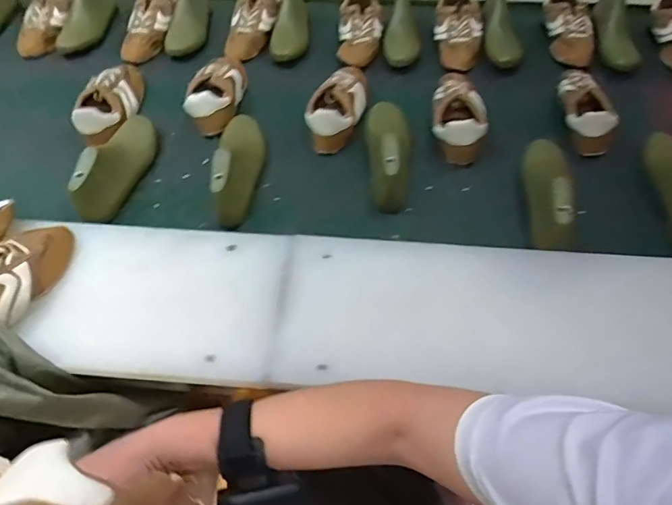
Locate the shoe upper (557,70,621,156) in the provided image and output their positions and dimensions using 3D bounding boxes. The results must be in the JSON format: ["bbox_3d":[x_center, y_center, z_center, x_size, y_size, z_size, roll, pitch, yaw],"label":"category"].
[{"bbox_3d":[0.516,-0.311,0.967,0.105,0.086,0.249,-2,55,-1],"label":"shoe upper"}]

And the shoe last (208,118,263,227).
[{"bbox_3d":[-0.176,-0.151,0.836,0.068,0.098,0.221,1,55,2],"label":"shoe last"}]

